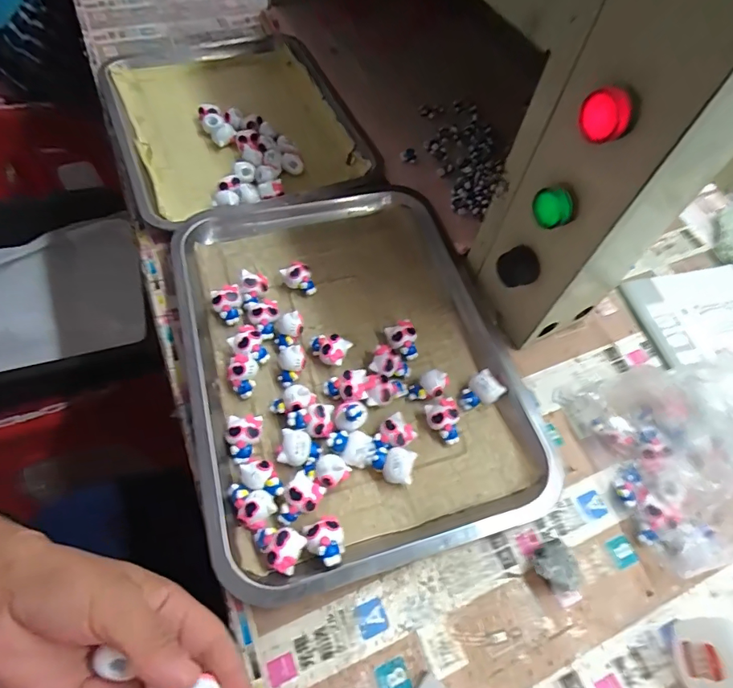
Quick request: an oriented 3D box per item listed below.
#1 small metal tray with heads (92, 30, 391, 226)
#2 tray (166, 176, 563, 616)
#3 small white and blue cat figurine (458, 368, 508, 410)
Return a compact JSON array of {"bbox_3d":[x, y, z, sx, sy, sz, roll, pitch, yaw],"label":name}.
[{"bbox_3d":[-0.174,-0.287,0.602,0.280,0.066,0.423,-21,64,-16],"label":"small metal tray with heads"},{"bbox_3d":[-0.017,0.004,0.397,0.273,0.034,0.352,-13,62,-12],"label":"tray"},{"bbox_3d":[0.096,0.042,0.377,0.036,0.021,0.027,-39,70,-23],"label":"small white and blue cat figurine"}]

